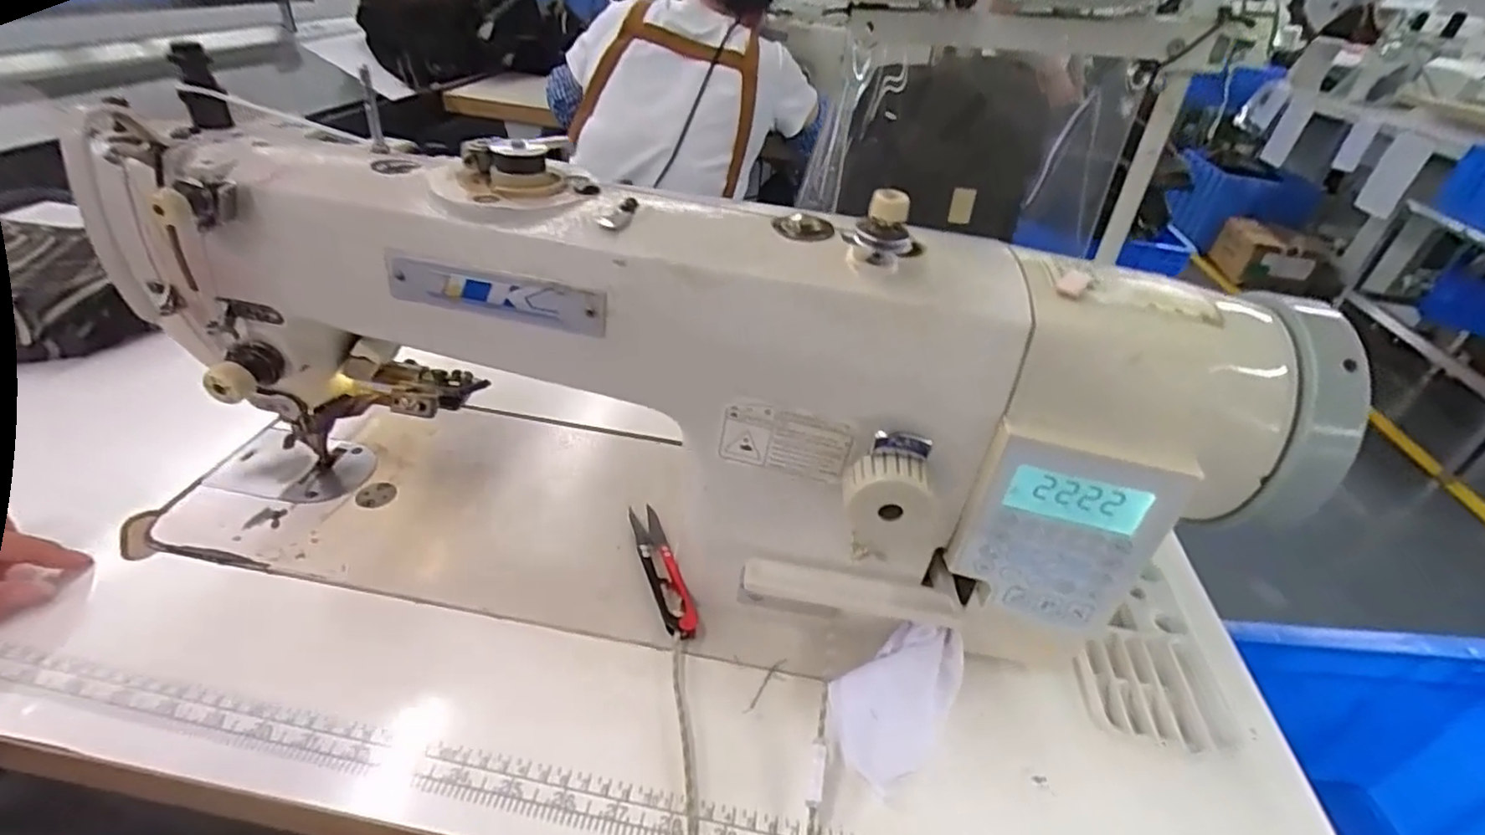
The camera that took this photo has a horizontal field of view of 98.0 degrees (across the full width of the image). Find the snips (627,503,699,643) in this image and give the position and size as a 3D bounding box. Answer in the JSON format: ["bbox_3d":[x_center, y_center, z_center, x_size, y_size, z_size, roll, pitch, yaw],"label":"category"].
[{"bbox_3d":[-0.051,0.095,0.410,0.021,0.010,0.105,-10,40,-21],"label":"snips"}]

